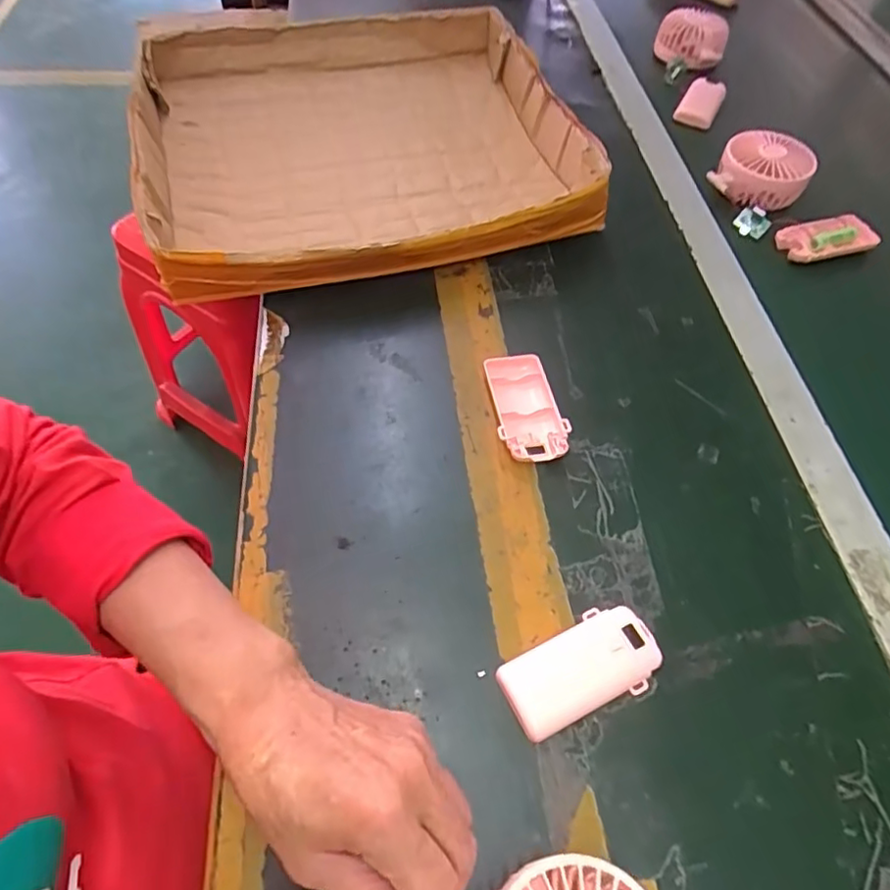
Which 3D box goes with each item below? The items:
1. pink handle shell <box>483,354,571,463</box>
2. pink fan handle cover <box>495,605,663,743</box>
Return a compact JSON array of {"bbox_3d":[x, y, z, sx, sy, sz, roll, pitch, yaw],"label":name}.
[{"bbox_3d":[0.061,-0.029,0.450,0.050,0.013,0.090,-5,57,-6],"label":"pink handle shell"},{"bbox_3d":[0.080,0.130,0.349,0.092,0.014,0.046,-22,60,-17],"label":"pink fan handle cover"}]

